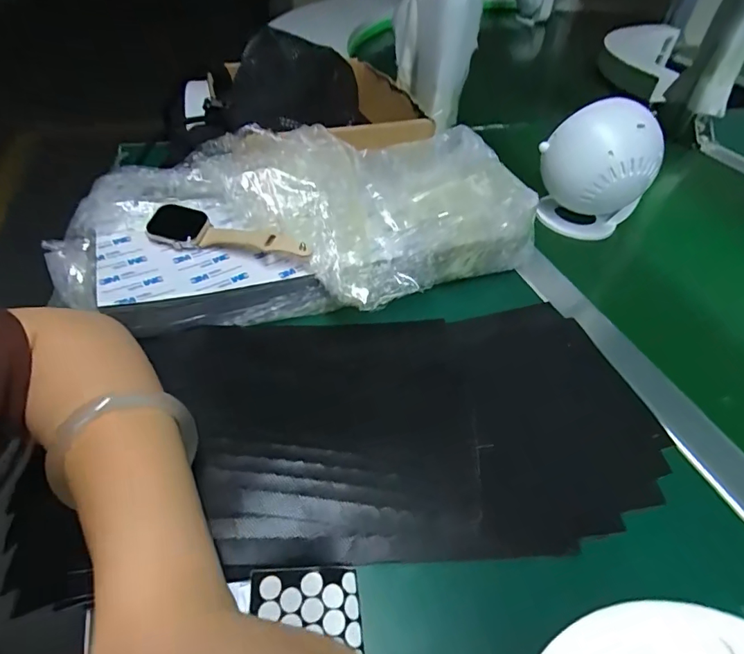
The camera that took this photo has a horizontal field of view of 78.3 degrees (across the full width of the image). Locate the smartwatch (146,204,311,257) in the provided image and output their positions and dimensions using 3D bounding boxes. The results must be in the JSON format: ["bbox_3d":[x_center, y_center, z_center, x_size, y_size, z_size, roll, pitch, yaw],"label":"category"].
[{"bbox_3d":[-0.109,-0.066,0.347,0.126,0.019,0.032,15,44,9],"label":"smartwatch"}]

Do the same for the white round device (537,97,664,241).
[{"bbox_3d":[0.227,-0.154,0.463,0.079,0.135,0.086,-22,50,-26],"label":"white round device"}]

